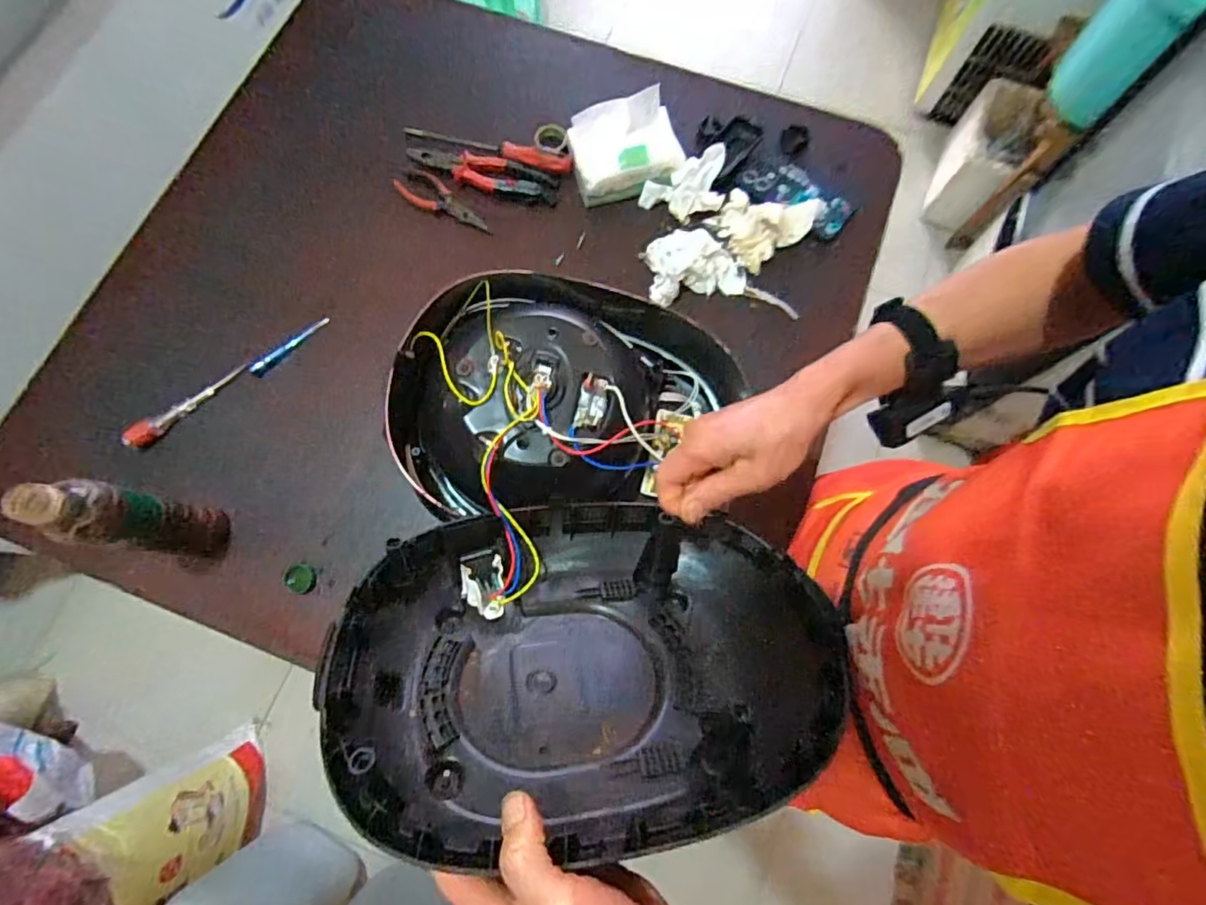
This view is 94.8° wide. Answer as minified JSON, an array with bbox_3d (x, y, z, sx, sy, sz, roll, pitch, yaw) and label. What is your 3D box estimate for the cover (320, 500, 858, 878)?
[{"bbox_3d":[-0.005,0.143,0.409,0.347,0.072,0.257,1,44,-5],"label":"cover"}]

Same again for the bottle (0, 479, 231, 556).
[{"bbox_3d":[-0.454,0.066,0.541,0.061,0.193,0.060,12,75,2],"label":"bottle"}]

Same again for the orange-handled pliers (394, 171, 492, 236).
[{"bbox_3d":[-0.217,-0.345,0.758,0.146,0.018,0.040,29,76,7],"label":"orange-handled pliers"}]

